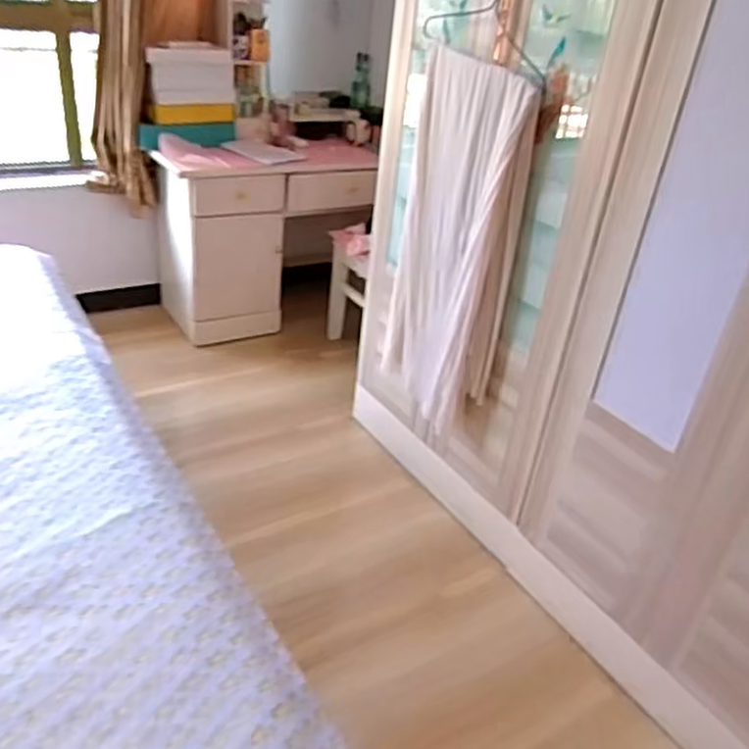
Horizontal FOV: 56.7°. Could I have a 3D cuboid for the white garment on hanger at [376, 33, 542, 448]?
[{"bbox_3d":[0.196,-0.302,1.776,0.124,0.881,0.379,-6,31,-22],"label":"white garment on hanger"}]

